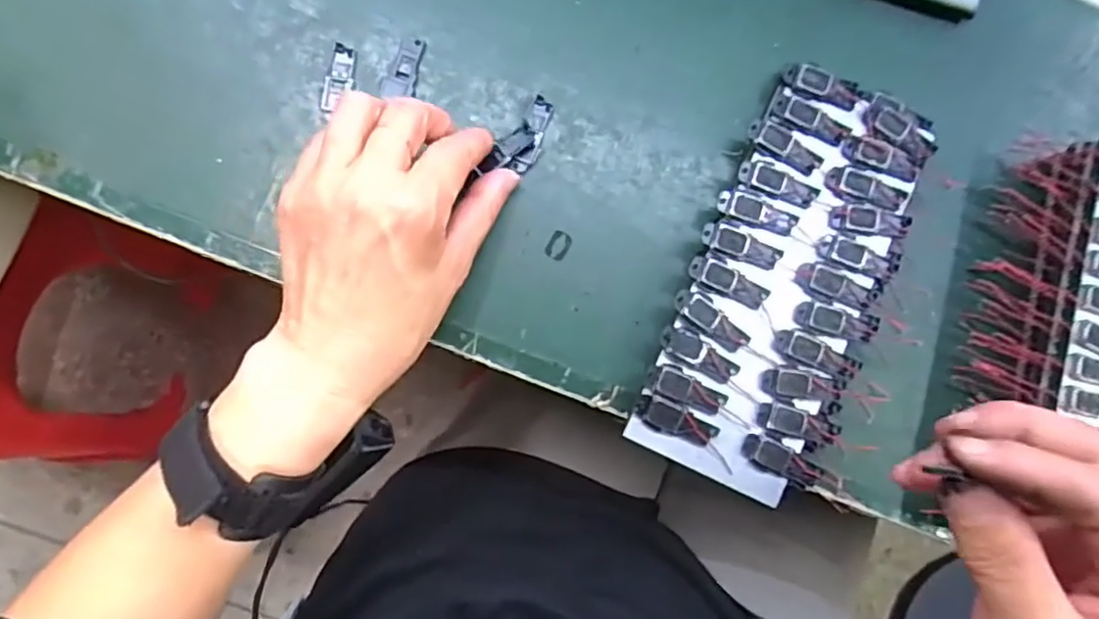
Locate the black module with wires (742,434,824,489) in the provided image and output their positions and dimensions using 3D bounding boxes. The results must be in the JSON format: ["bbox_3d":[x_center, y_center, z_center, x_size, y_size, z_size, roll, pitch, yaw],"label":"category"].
[{"bbox_3d":[0.111,0.072,0.312,0.039,0.005,0.014,28,85,-1],"label":"black module with wires"}]

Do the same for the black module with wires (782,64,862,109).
[{"bbox_3d":[0.137,-0.112,0.325,0.040,0.004,0.017,12,86,-3],"label":"black module with wires"}]

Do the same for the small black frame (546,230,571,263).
[{"bbox_3d":[0.005,-0.032,0.331,0.011,0.004,0.015,26,85,-2],"label":"small black frame"}]

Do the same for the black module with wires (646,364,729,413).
[{"bbox_3d":[0.066,0.038,0.311,0.037,0.004,0.015,19,86,-2],"label":"black module with wires"}]

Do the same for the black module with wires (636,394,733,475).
[{"bbox_3d":[0.066,0.057,0.310,0.052,0.005,0.016,29,85,-1],"label":"black module with wires"}]

